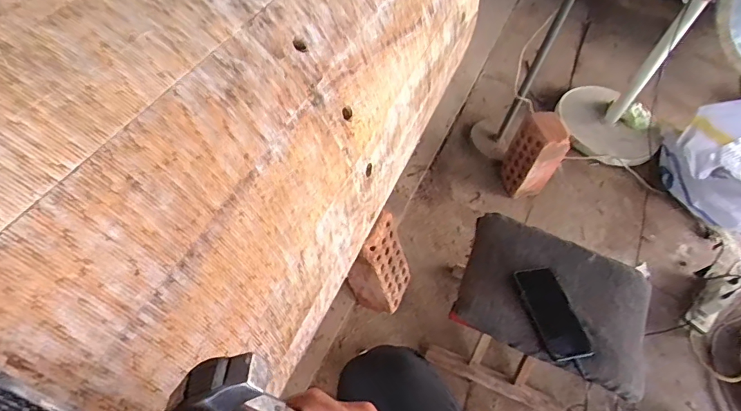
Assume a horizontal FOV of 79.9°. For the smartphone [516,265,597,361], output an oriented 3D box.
[{"bbox_3d":[0.307,0.179,0.746,0.070,0.012,0.157,-15,64,-10],"label":"smartphone"}]

